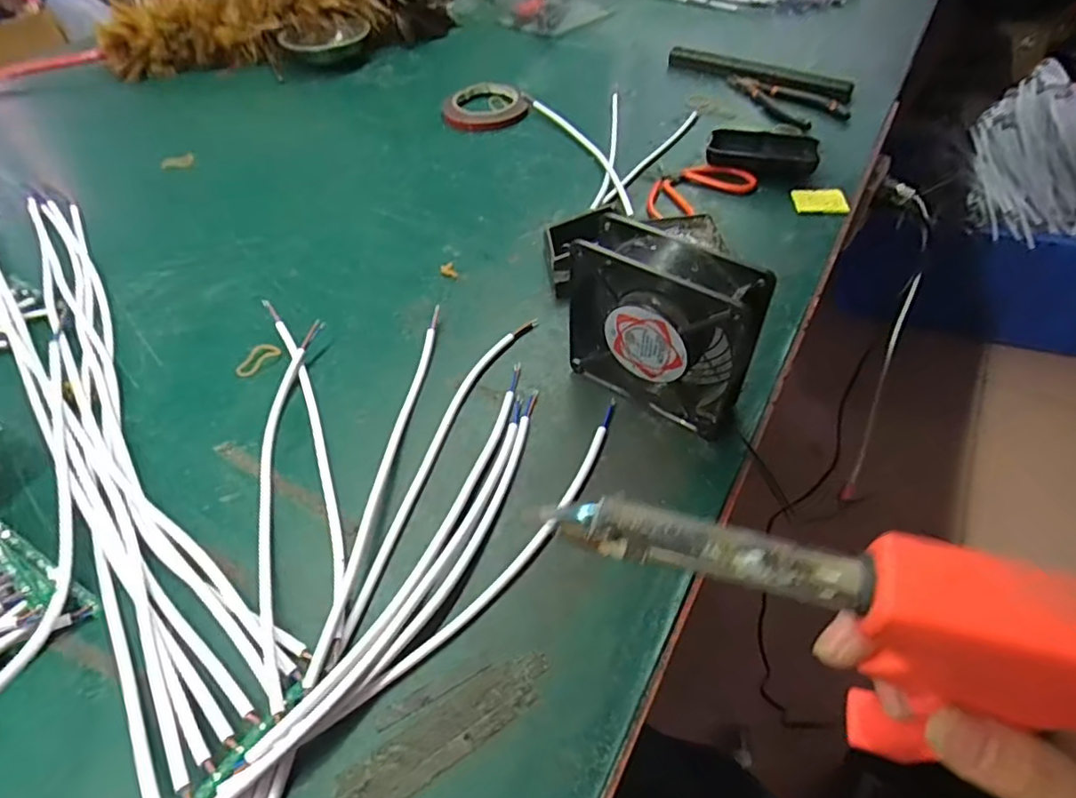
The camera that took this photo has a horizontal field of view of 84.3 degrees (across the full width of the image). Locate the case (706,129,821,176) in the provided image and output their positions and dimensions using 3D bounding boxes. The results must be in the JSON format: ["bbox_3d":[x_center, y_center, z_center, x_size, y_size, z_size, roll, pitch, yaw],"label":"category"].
[{"bbox_3d":[0.233,-0.258,0.618,0.107,0.023,0.047,8,51,10],"label":"case"}]

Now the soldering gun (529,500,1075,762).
[{"bbox_3d":[0.090,0.096,0.216,0.169,0.145,0.039,5,50,8],"label":"soldering gun"}]

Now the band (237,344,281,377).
[{"bbox_3d":[-0.226,-0.033,0.476,0.022,0.006,0.035,34,59,28],"label":"band"}]

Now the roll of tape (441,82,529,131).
[{"bbox_3d":[-0.069,-0.361,0.732,0.093,0.015,0.093,-2,50,2],"label":"roll of tape"}]

